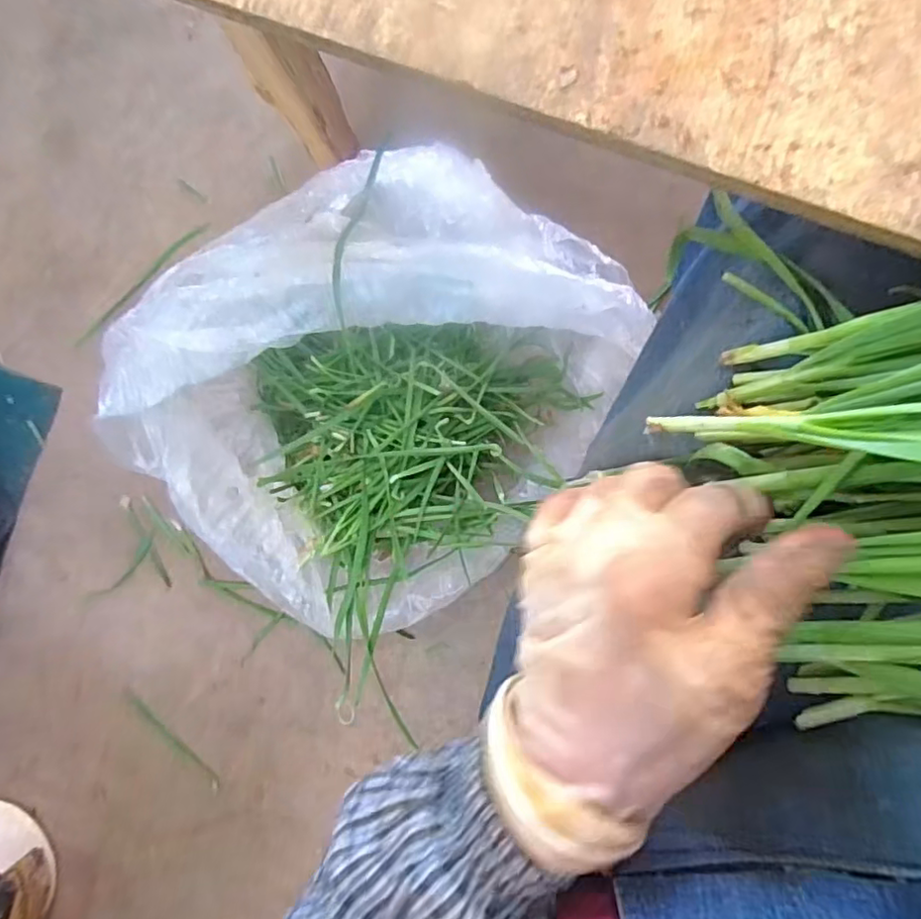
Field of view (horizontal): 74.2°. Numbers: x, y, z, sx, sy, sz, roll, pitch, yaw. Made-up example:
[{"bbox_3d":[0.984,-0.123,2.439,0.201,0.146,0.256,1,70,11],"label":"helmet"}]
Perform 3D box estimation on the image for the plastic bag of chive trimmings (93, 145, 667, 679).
[{"bbox_3d":[-0.069,-0.062,0.595,0.415,0.261,0.340,-38,85,8],"label":"plastic bag of chive trimmings"}]

